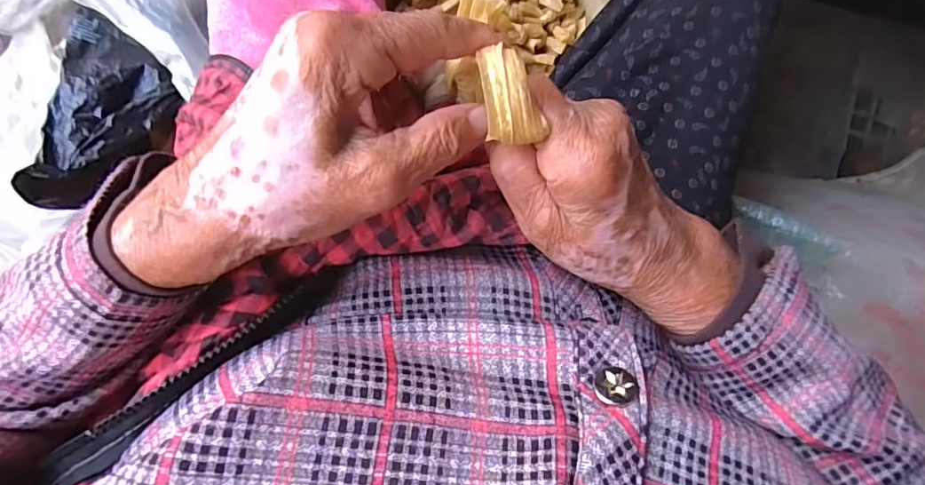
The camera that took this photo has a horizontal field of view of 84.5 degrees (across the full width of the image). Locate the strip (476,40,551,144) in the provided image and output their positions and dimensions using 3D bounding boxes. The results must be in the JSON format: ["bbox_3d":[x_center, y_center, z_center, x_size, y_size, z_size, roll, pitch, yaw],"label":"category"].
[{"bbox_3d":[0.018,-0.056,0.191,0.021,0.009,0.034,-9,89,-6],"label":"strip"}]

